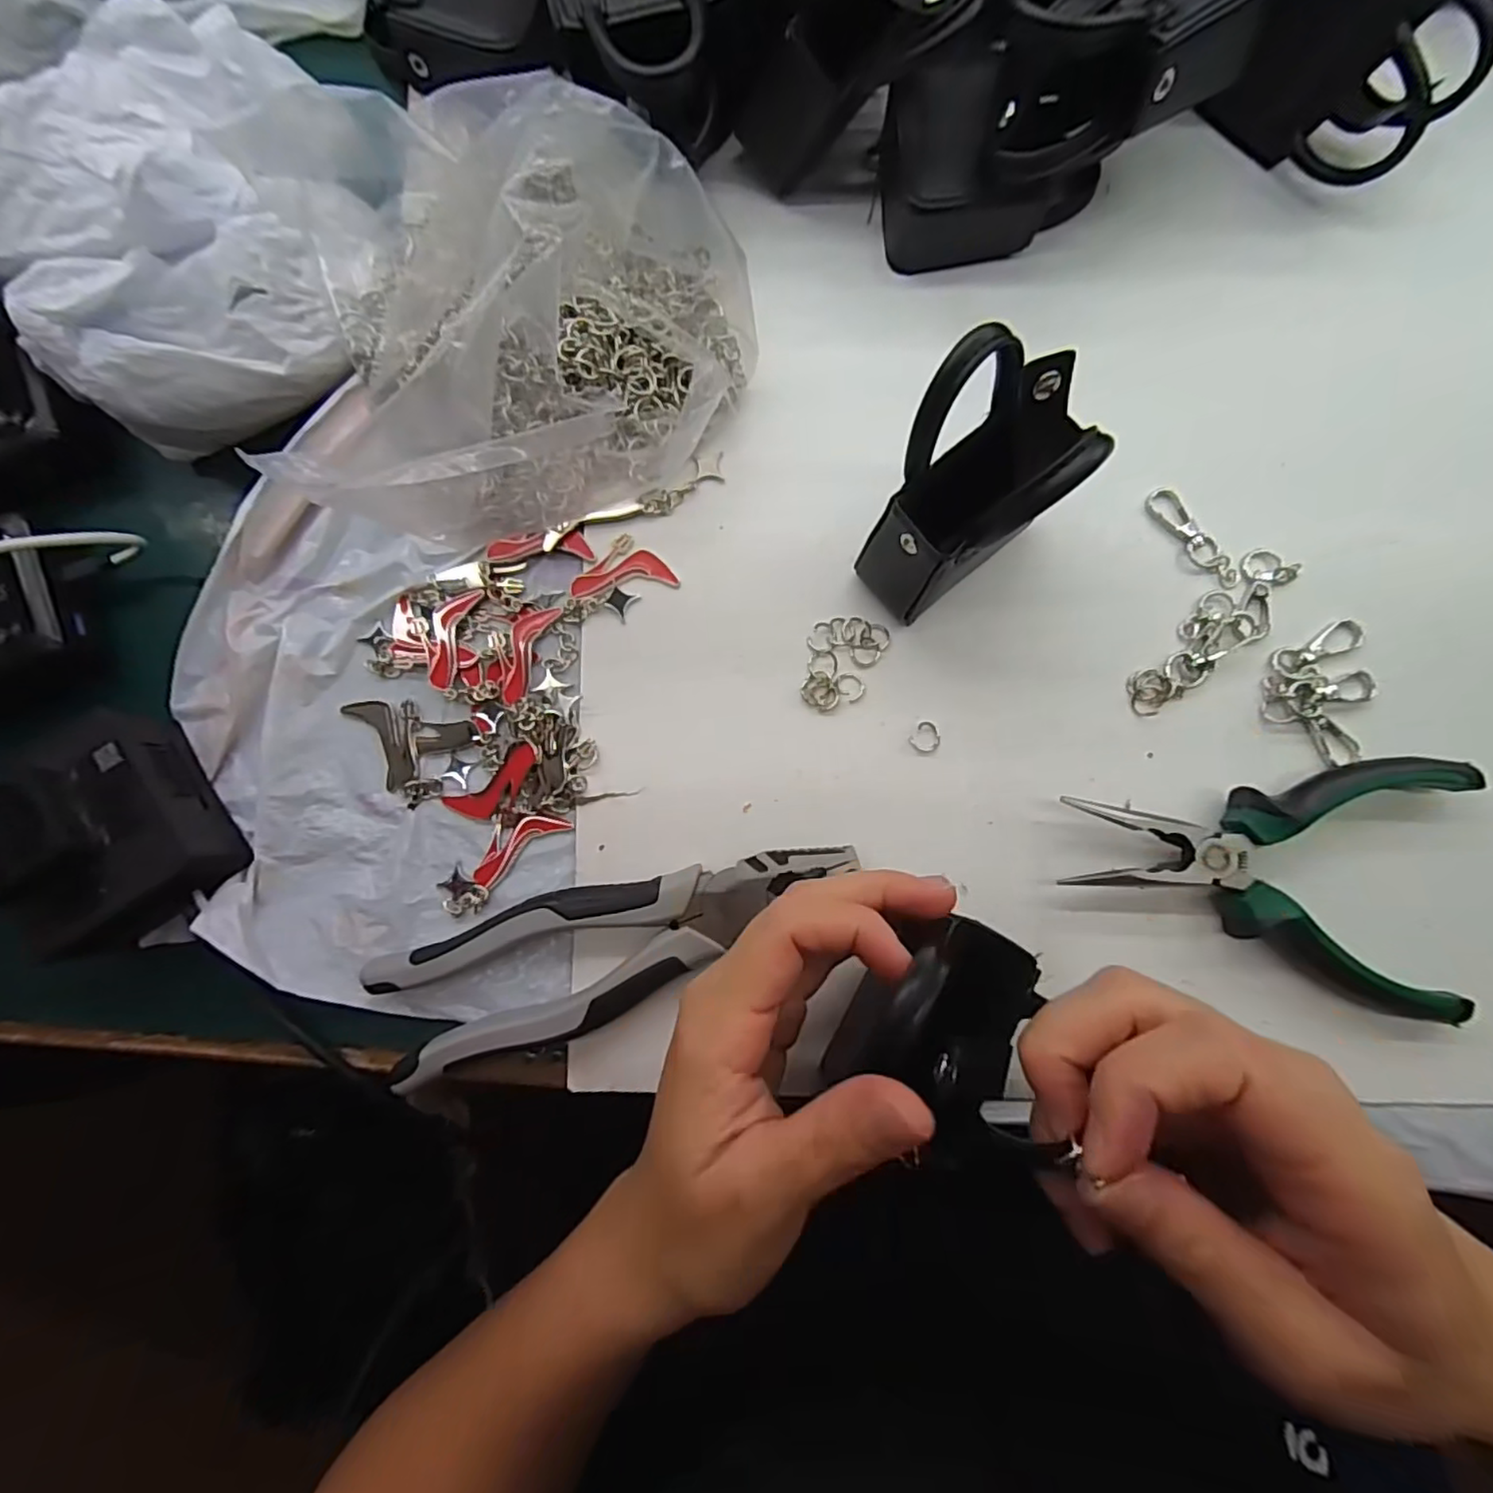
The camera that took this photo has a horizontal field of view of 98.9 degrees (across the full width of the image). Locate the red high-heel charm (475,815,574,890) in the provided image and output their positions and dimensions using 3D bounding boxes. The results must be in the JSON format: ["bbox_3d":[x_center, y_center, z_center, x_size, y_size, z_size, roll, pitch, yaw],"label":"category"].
[{"bbox_3d":[-0.099,0.040,0.272,0.045,0.006,0.020,-36,85,-3],"label":"red high-heel charm"}]

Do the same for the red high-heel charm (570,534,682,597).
[{"bbox_3d":[-0.055,-0.081,0.282,0.046,0.004,0.025,-7,84,0],"label":"red high-heel charm"}]

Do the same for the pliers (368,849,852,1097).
[{"bbox_3d":[-0.049,0.079,0.256,0.190,0.018,0.053,-17,84,-1],"label":"pliers"}]

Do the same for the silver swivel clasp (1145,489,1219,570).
[{"bbox_3d":[0.188,-0.094,0.274,0.013,0.007,0.040,-33,85,-3],"label":"silver swivel clasp"}]

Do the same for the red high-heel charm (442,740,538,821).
[{"bbox_3d":[-0.106,0.017,0.270,0.046,0.006,0.018,-33,85,-3],"label":"red high-heel charm"}]

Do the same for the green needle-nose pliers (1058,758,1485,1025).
[{"bbox_3d":[0.203,0.044,0.249,0.146,0.024,0.095,10,84,2],"label":"green needle-nose pliers"}]

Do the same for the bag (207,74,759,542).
[{"bbox_3d":[-0.097,-0.177,0.271,0.198,0.046,0.164,-24,84,-2],"label":"bag"}]

